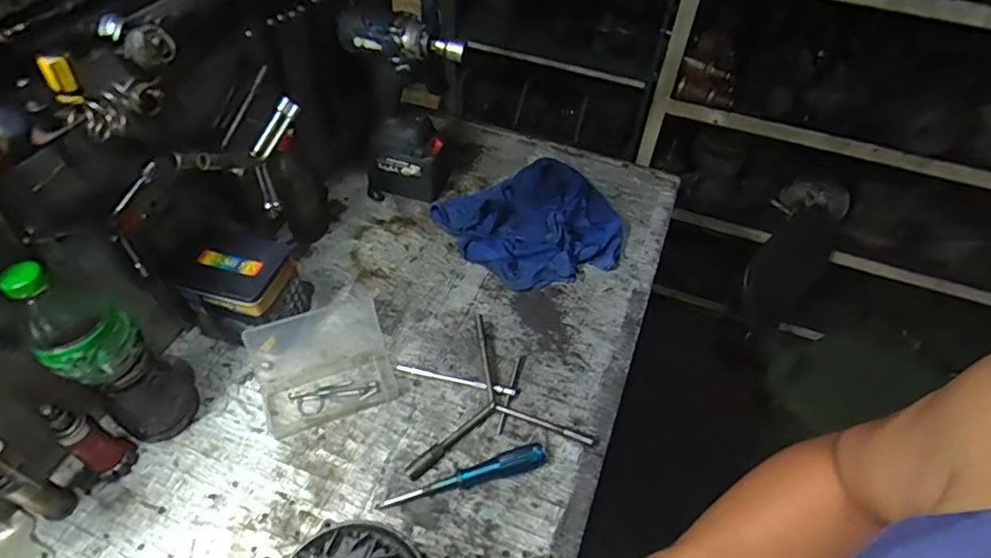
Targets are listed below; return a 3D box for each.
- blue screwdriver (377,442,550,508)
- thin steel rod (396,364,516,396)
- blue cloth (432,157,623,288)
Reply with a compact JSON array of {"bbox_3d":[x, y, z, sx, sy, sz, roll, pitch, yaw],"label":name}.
[{"bbox_3d":[-0.030,0.228,0.621,0.196,0.027,0.029,-15,52,-15],"label":"blue screwdriver"},{"bbox_3d":[-0.051,0.130,0.706,0.154,0.008,0.011,11,50,7],"label":"thin steel rod"},{"bbox_3d":[0.068,-0.096,0.863,0.284,0.064,0.219,-18,53,-17],"label":"blue cloth"}]

